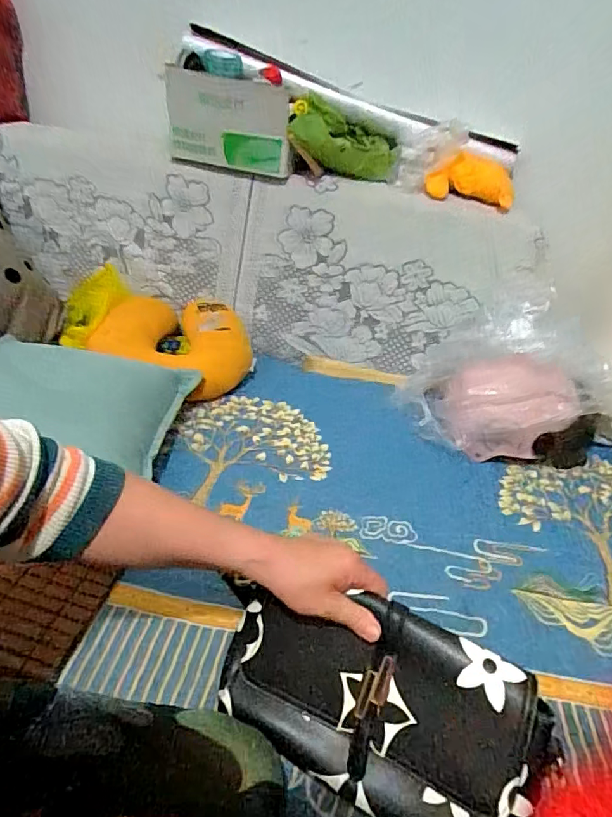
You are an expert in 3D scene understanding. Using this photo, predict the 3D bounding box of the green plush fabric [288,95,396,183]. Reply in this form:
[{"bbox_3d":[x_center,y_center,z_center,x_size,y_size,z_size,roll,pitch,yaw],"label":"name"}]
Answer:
[{"bbox_3d":[0.078,-0.520,0.976,0.216,0.104,0.059,25,37,-1],"label":"green plush fabric"}]

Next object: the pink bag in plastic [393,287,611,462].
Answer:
[{"bbox_3d":[0.337,-0.044,0.833,0.348,0.258,0.135,21,38,18],"label":"pink bag in plastic"}]

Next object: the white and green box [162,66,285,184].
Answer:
[{"bbox_3d":[-0.149,-0.528,0.928,0.253,0.162,0.038,18,47,14],"label":"white and green box"}]

